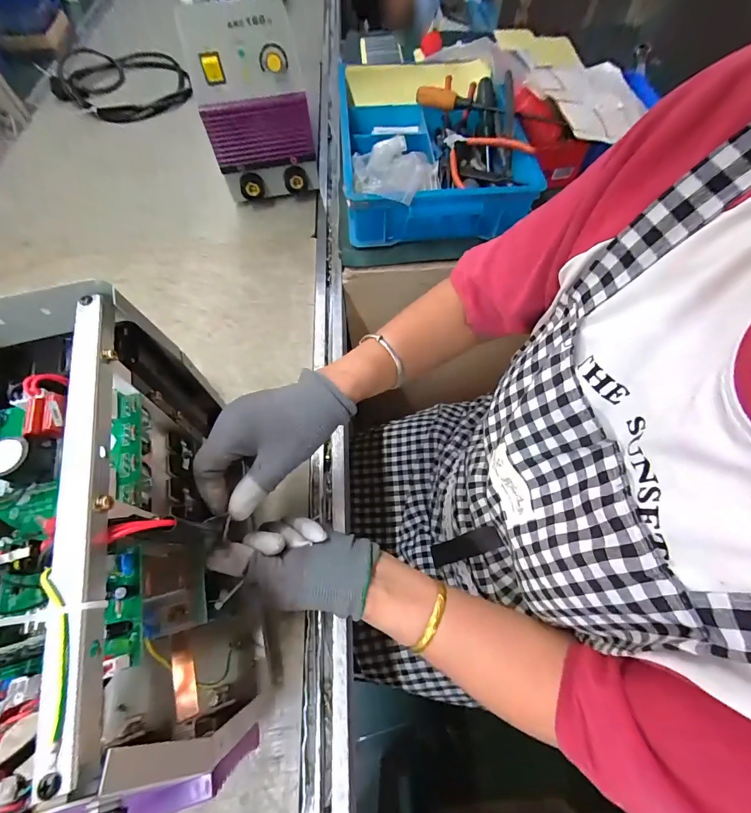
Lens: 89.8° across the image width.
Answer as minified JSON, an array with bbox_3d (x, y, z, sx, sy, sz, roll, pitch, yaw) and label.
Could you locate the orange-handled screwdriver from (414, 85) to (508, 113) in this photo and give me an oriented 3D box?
[{"bbox_3d":[0.135,-0.492,0.612,0.150,0.025,0.027,26,66,14],"label":"orange-handled screwdriver"}]

